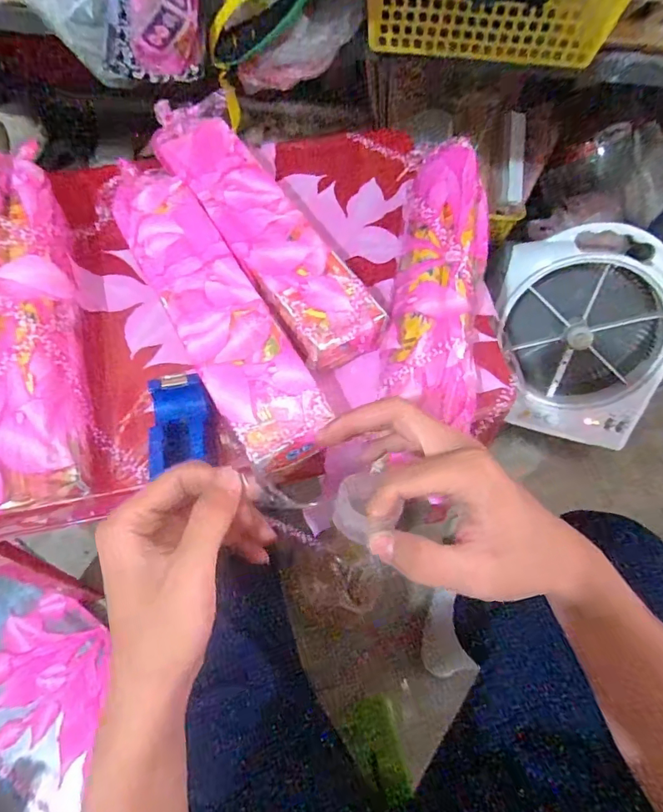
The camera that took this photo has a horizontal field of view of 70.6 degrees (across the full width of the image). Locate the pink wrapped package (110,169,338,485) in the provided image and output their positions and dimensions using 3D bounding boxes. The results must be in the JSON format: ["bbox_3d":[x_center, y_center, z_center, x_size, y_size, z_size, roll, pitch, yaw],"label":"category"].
[{"bbox_3d":[-0.123,-0.113,0.462,0.085,0.044,0.378,-28,70,-14],"label":"pink wrapped package"}]

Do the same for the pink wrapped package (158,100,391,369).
[{"bbox_3d":[-0.091,-0.217,0.520,0.105,0.052,0.412,-28,70,-14],"label":"pink wrapped package"}]

